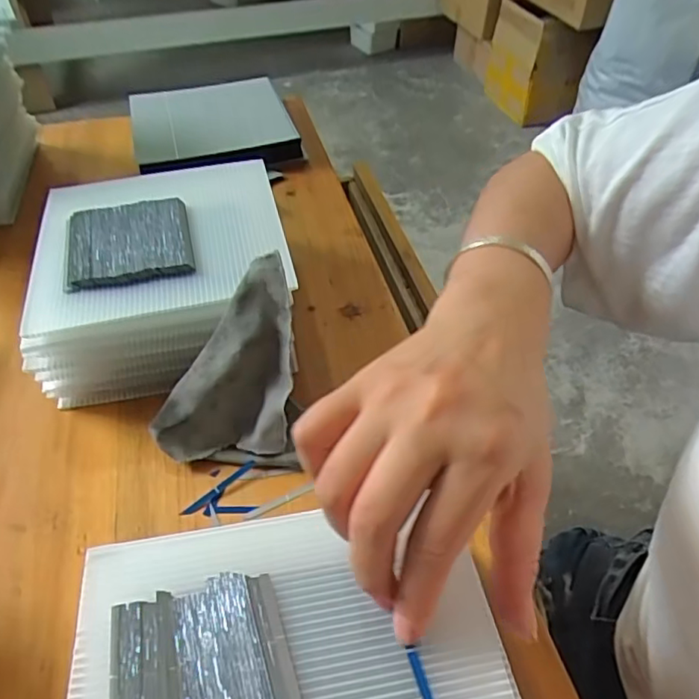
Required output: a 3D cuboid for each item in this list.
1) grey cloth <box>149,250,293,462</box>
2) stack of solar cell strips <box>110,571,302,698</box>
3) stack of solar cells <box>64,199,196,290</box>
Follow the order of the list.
[{"bbox_3d":[-0.074,0.011,0.336,0.080,0.096,0.069,-1,46,-2],"label":"grey cloth"},{"bbox_3d":[-0.057,0.117,0.218,0.065,0.005,0.056,-12,48,-12],"label":"stack of solar cell strips"},{"bbox_3d":[-0.146,-0.072,0.379,0.079,0.012,0.081,-11,48,-11],"label":"stack of solar cells"}]

